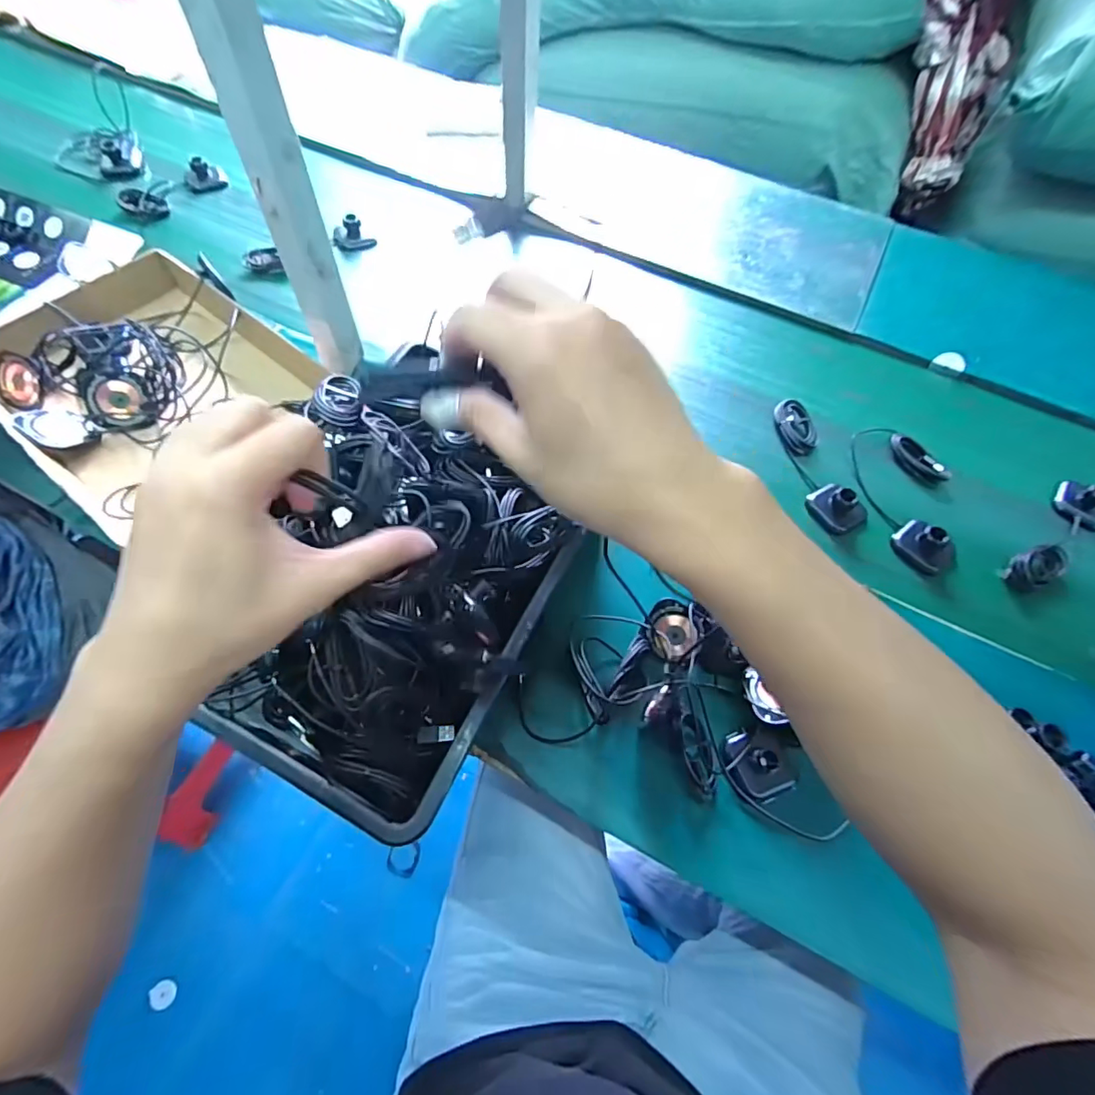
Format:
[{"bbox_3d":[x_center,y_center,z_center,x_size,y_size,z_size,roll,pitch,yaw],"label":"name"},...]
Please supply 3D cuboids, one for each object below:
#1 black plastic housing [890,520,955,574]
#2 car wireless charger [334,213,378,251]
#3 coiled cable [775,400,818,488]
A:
[{"bbox_3d":[0.425,-0.002,0.584,0.044,0.034,0.060,-30,69,-18],"label":"black plastic housing"},{"bbox_3d":[-0.301,-0.483,0.806,0.060,0.032,0.041,-15,65,-12],"label":"car wireless charger"},{"bbox_3d":[0.320,-0.132,0.655,0.043,0.012,0.126,-7,63,-8],"label":"coiled cable"}]

